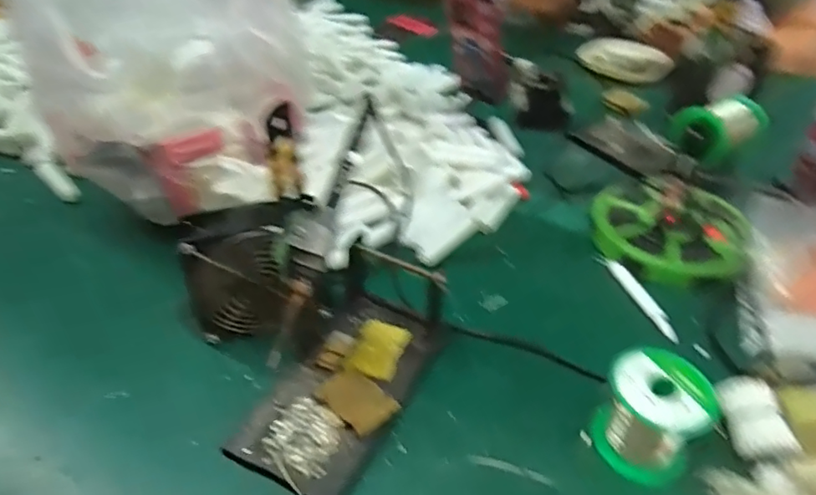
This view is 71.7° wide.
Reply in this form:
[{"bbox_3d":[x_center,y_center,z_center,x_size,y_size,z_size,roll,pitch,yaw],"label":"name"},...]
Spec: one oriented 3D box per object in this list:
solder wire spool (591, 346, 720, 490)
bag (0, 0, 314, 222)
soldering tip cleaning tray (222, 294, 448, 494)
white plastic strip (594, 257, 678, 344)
[{"bbox_3d":[0.182,0.127,0.424,0.070,0.081,0.068,0,40,0],"label":"solder wire spool"},{"bbox_3d":[-0.247,-0.197,0.595,0.263,0.251,0.202,-27,47,-28],"label":"bag"},{"bbox_3d":[-0.050,0.118,0.474,0.100,0.018,0.188,20,44,22],"label":"soldering tip cleaning tray"},{"bbox_3d":[0.235,0.047,0.577,0.017,0.012,0.123,-13,42,-16],"label":"white plastic strip"}]

